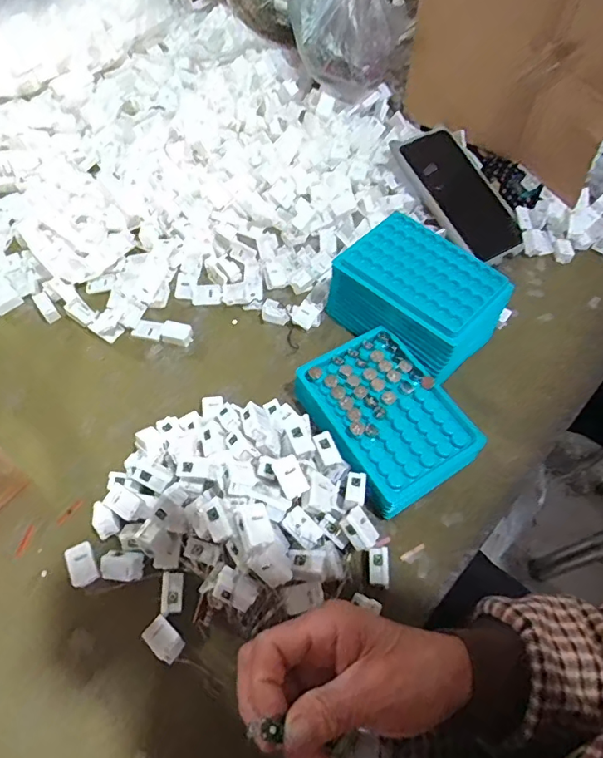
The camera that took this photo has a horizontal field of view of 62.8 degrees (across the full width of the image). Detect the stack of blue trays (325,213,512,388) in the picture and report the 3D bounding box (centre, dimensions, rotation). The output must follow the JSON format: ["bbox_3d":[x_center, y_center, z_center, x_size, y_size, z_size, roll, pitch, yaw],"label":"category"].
[{"bbox_3d":[0.106,-0.073,0.446,0.139,0.064,0.099,41,66,20],"label":"stack of blue trays"}]

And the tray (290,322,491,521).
[{"bbox_3d":[0.068,0.033,0.405,0.102,0.036,0.140,-27,64,-17],"label":"tray"}]

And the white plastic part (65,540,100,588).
[{"bbox_3d":[-0.153,0.131,0.347,0.018,0.013,0.027,-22,63,-15],"label":"white plastic part"}]

